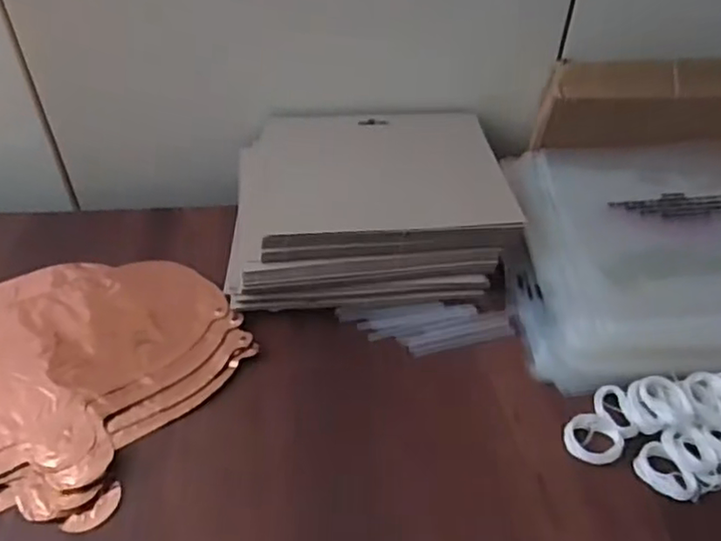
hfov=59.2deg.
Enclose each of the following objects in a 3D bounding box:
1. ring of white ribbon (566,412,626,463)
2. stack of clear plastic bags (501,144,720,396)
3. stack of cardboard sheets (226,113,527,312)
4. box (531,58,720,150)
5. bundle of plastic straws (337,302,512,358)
[{"bbox_3d":[0.151,0.108,0.409,0.035,0.011,0.032,1,44,-1],"label":"ring of white ribbon"},{"bbox_3d":[0.242,-0.013,0.505,0.245,0.060,0.221,-1,44,-3],"label":"stack of clear plastic bags"},{"bbox_3d":[0.007,-0.056,0.535,0.221,0.072,0.192,-1,44,-3],"label":"stack of cardboard sheets"},{"bbox_3d":[0.275,-0.139,0.551,0.242,0.081,0.054,-4,44,-6],"label":"box"},{"bbox_3d":[0.050,0.042,0.472,0.126,0.010,0.046,-2,44,-4],"label":"bundle of plastic straws"}]

